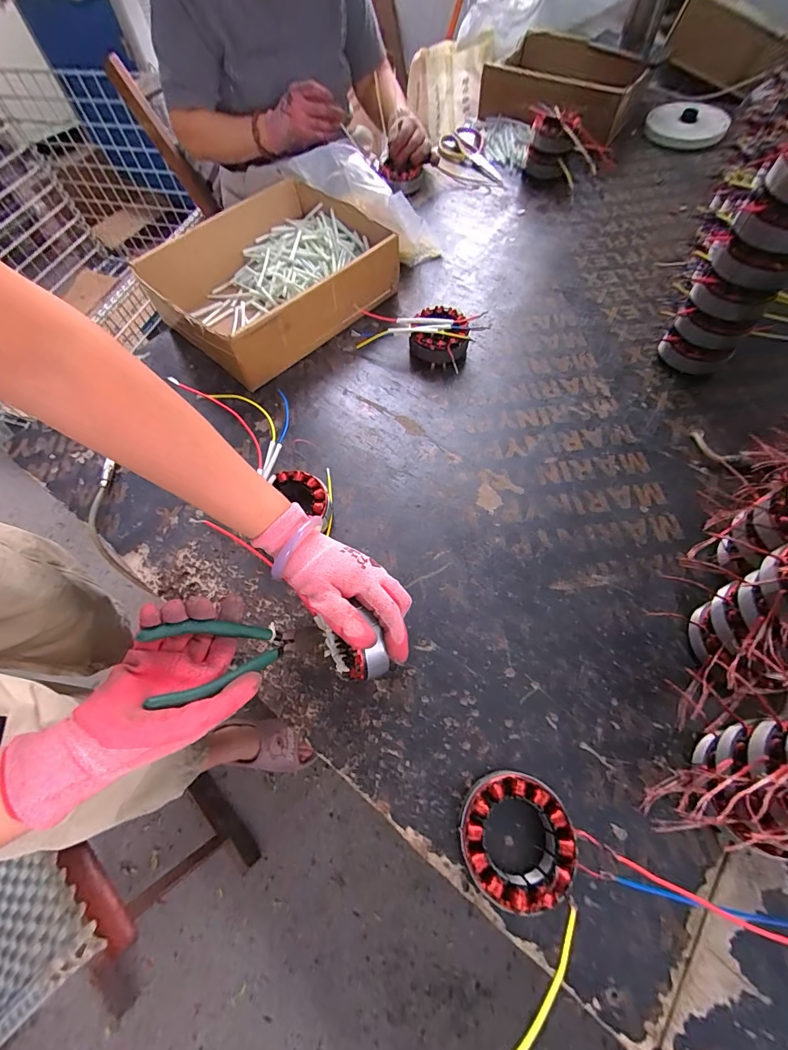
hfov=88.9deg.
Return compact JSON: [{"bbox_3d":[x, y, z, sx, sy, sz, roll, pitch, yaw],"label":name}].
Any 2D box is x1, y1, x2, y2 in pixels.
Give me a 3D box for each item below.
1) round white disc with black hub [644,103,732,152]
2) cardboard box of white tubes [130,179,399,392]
[{"bbox_3d":[0.661,-0.902,0.905,0.162,0.030,0.156,-1,63,2],"label":"round white disc with black hub"},{"bbox_3d":[-0.179,-0.375,0.627,0.327,0.094,0.249,-41,69,-17],"label":"cardboard box of white tubes"}]

